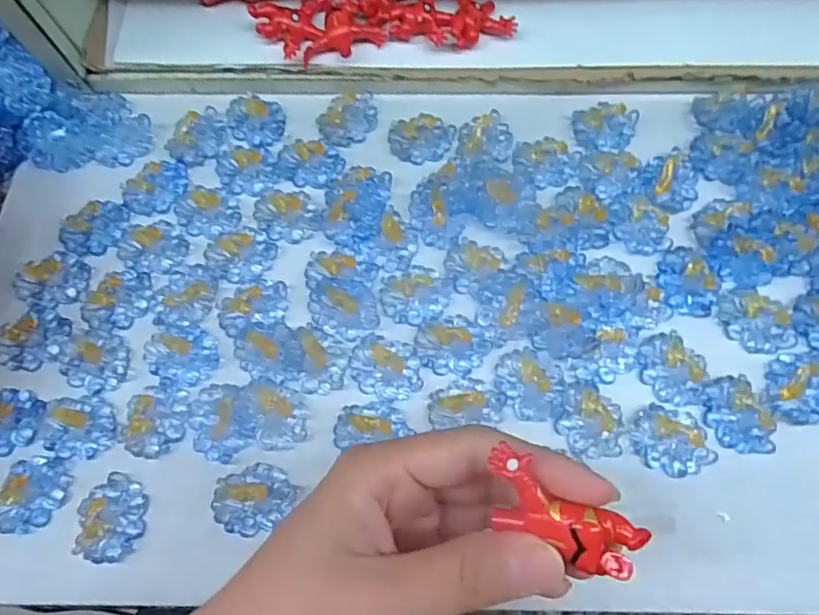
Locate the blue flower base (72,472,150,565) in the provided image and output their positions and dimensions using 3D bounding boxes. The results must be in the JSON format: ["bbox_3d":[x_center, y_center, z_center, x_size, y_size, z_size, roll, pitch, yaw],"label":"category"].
[{"bbox_3d":[-0.140,0.099,0.252,0.029,0.008,0.038,-9,75,-1],"label":"blue flower base"}]

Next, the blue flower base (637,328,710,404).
[{"bbox_3d":[0.131,0.030,0.267,0.031,0.005,0.036,-8,69,-2],"label":"blue flower base"}]

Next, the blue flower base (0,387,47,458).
[{"bbox_3d":[-0.201,0.057,0.266,0.032,0.007,0.032,0,75,2],"label":"blue flower base"}]

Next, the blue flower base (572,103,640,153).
[{"bbox_3d":[0.113,-0.103,0.306,0.036,0.009,0.029,-2,69,0],"label":"blue flower base"}]

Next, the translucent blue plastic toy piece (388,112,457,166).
[{"bbox_3d":[0.006,-0.098,0.308,0.036,0.011,0.029,12,76,5],"label":"translucent blue plastic toy piece"}]

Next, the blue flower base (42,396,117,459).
[{"bbox_3d":[-0.164,0.059,0.265,0.034,0.004,0.029,2,75,2],"label":"blue flower base"}]

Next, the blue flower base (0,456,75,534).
[{"bbox_3d":[-0.181,0.089,0.255,0.030,0.011,0.035,20,76,7],"label":"blue flower base"}]

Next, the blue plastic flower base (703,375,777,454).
[{"bbox_3d":[0.159,0.051,0.259,0.031,0.004,0.034,6,69,4],"label":"blue plastic flower base"}]

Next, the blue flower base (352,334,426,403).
[{"bbox_3d":[-0.011,0.030,0.270,0.036,0.006,0.030,13,76,5],"label":"blue flower base"}]

